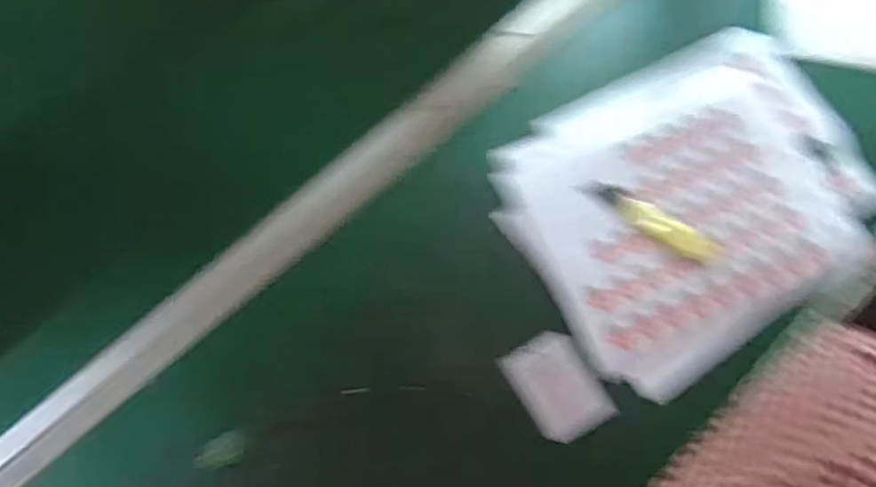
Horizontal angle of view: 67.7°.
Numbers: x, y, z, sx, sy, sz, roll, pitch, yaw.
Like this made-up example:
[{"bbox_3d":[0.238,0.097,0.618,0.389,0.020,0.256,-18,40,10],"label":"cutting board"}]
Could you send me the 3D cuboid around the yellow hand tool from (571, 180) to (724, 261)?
[{"bbox_3d":[0.172,-0.020,0.531,0.119,0.010,0.024,36,75,11],"label":"yellow hand tool"}]

